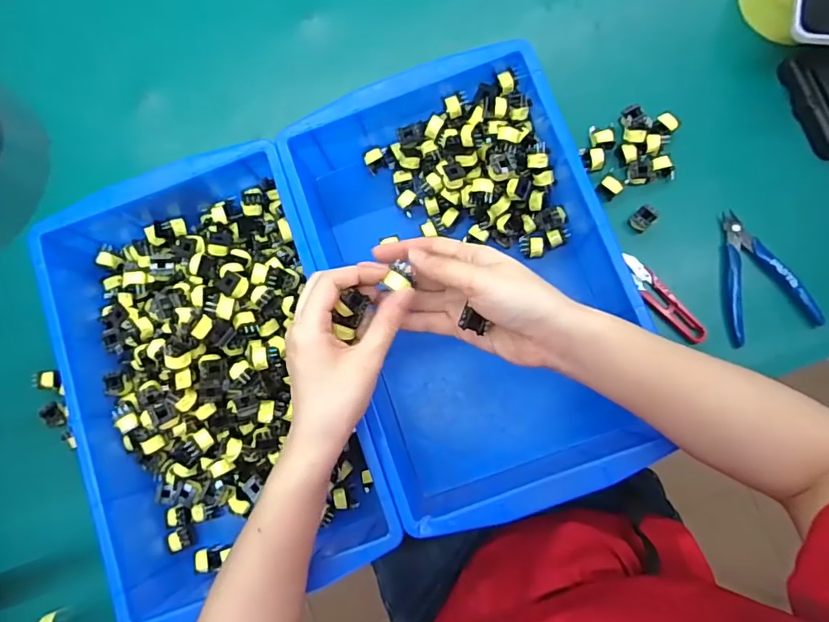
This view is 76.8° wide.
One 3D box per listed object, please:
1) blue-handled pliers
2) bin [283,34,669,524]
[{"bbox_3d":[0.312,-0.034,0.477,0.075,0.012,0.117,-19,82,2],"label":"blue-handled pliers"},{"bbox_3d":[0.047,-0.018,0.467,0.239,0.096,0.384,-18,82,3],"label":"bin"}]

